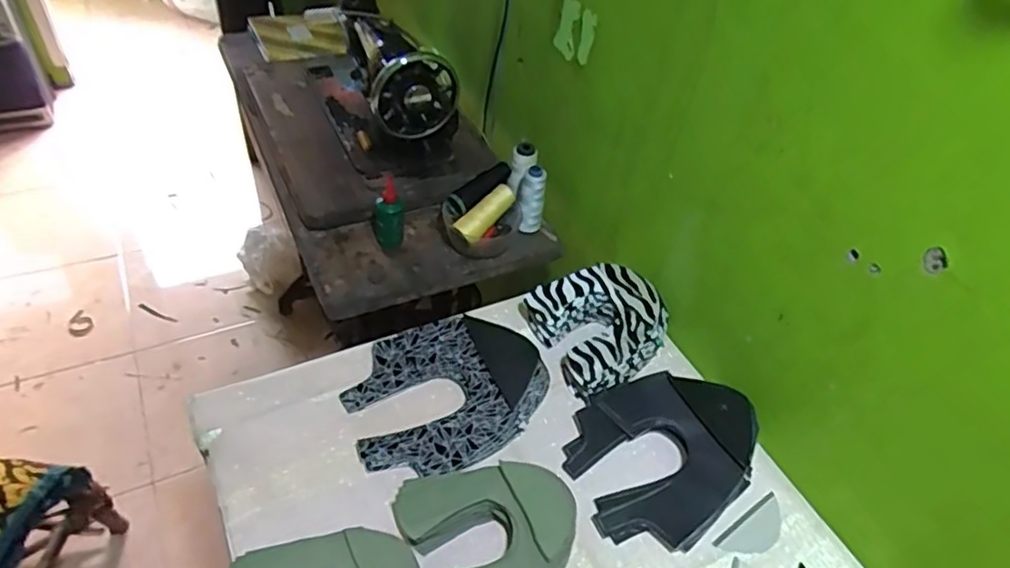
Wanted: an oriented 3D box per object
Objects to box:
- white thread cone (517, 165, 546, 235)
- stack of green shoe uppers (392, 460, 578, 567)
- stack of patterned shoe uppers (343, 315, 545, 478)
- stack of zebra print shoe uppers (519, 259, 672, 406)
[{"bbox_3d":[0.040,-0.125,1.007,0.043,0.116,0.050,8,45,1],"label":"white thread cone"},{"bbox_3d":[-0.013,0.260,0.663,0.168,0.048,0.166,-16,49,-22],"label":"stack of green shoe uppers"},{"bbox_3d":[-0.066,0.128,0.779,0.246,0.060,0.191,-12,48,-18],"label":"stack of patterned shoe uppers"},{"bbox_3d":[0.131,0.052,0.867,0.157,0.075,0.169,-20,51,-25],"label":"stack of zebra print shoe uppers"}]

